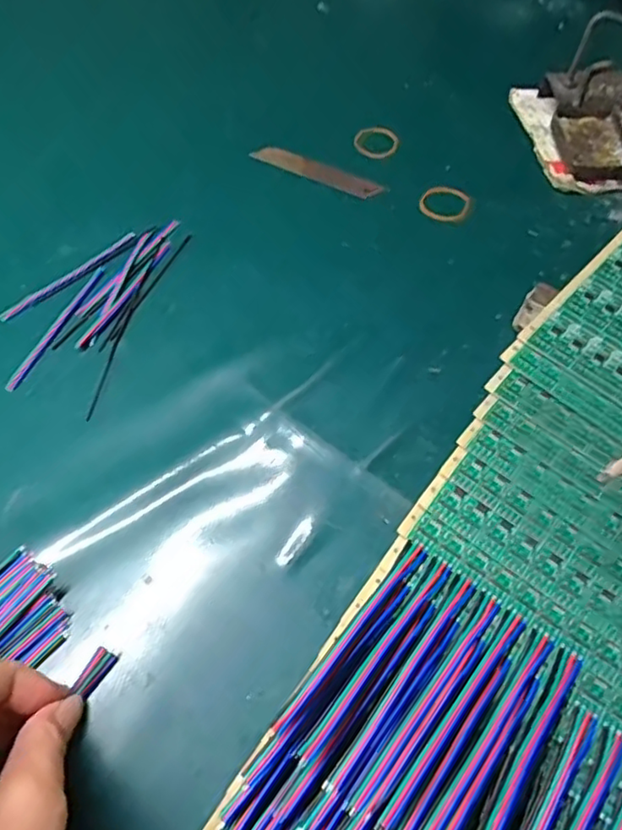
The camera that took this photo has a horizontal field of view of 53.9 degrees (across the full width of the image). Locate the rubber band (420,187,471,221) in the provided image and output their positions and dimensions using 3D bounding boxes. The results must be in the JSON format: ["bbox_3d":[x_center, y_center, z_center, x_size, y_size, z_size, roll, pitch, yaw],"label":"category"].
[{"bbox_3d":[0.092,-0.146,0.421,0.032,0.005,0.026,18,59,9],"label":"rubber band"}]

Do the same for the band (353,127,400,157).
[{"bbox_3d":[0.049,-0.204,0.454,0.032,0.006,0.032,18,71,1],"label":"band"}]

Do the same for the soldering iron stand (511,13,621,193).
[{"bbox_3d":[0.237,-0.226,0.431,0.139,0.069,0.111,-4,58,-5],"label":"soldering iron stand"}]

